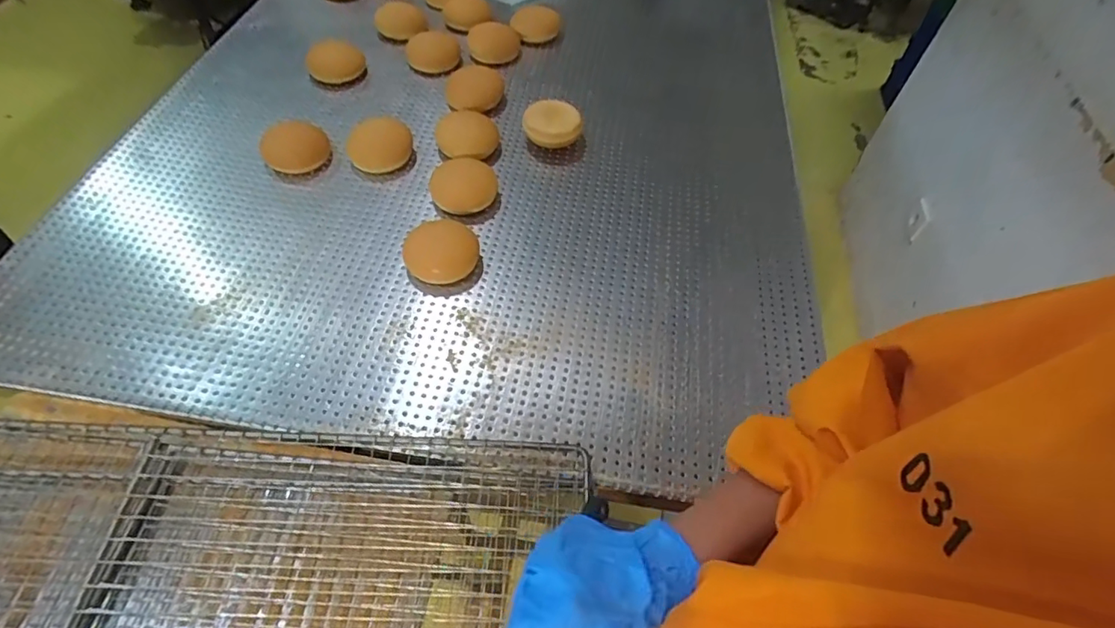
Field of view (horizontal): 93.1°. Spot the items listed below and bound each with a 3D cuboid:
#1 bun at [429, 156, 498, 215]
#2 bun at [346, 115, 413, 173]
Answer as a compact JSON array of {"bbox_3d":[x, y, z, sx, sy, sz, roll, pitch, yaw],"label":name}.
[{"bbox_3d":[-0.143,-0.195,0.805,0.106,0.052,0.089,0,52,-2],"label":"bun"},{"bbox_3d":[-0.288,-0.277,0.858,0.107,0.053,0.098,-16,55,-15],"label":"bun"}]

